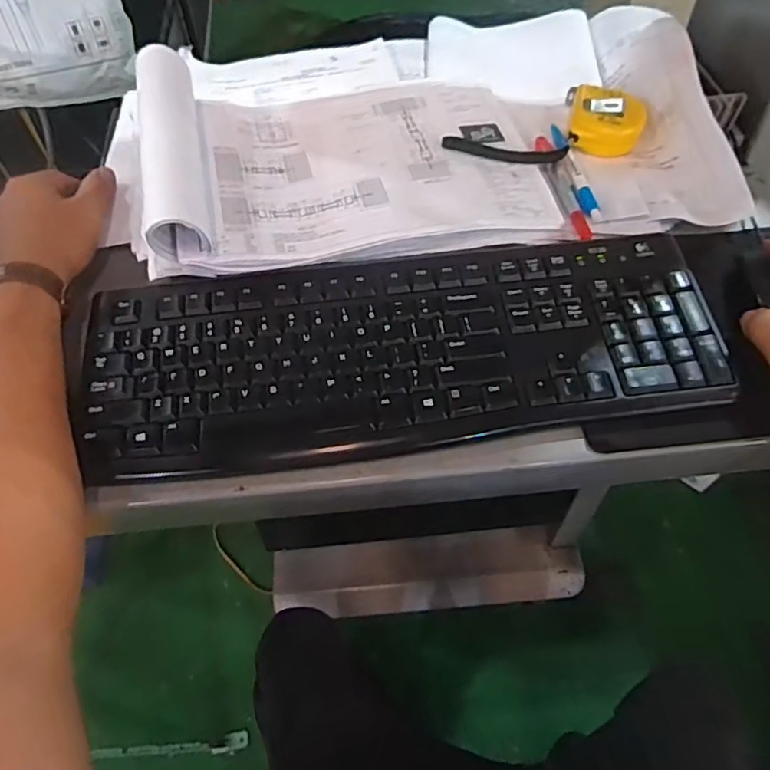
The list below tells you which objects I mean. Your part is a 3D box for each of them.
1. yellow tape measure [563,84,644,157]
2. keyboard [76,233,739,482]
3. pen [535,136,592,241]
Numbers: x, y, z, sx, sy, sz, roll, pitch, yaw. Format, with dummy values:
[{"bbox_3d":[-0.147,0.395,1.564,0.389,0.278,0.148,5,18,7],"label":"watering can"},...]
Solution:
[{"bbox_3d":[0.199,-0.241,0.530,0.066,0.027,0.075,9,58,6],"label":"yellow tape measure"},{"bbox_3d":[0.011,-0.026,0.411,0.426,0.028,0.145,-5,58,-3],"label":"keyboard"},{"bbox_3d":[0.146,-0.166,0.488,0.016,0.013,0.131,-4,58,-2],"label":"pen"}]

